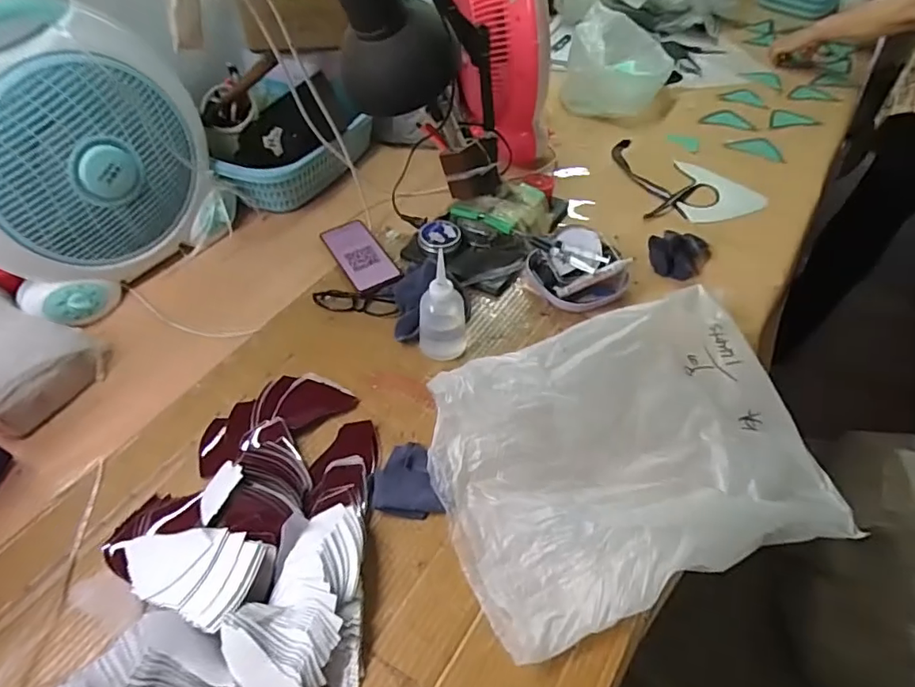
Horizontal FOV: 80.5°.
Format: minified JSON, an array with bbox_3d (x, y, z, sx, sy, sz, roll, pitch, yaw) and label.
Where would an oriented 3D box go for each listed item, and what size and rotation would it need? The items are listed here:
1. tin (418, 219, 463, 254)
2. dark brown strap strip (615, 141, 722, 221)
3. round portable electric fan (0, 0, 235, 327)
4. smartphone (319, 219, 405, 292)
[{"bbox_3d":[-0.029,-0.177,0.876,0.070,0.017,0.067,-1,59,2],"label":"tin"},{"bbox_3d":[0.406,-0.330,1.062,0.158,0.013,0.260,-3,51,-4],"label":"dark brown strap strip"},{"bbox_3d":[-0.504,-0.247,0.733,0.110,0.359,0.326,26,55,19],"label":"round portable electric fan"},{"bbox_3d":[-0.158,-0.143,0.875,0.076,0.015,0.154,-25,55,-20],"label":"smartphone"}]

